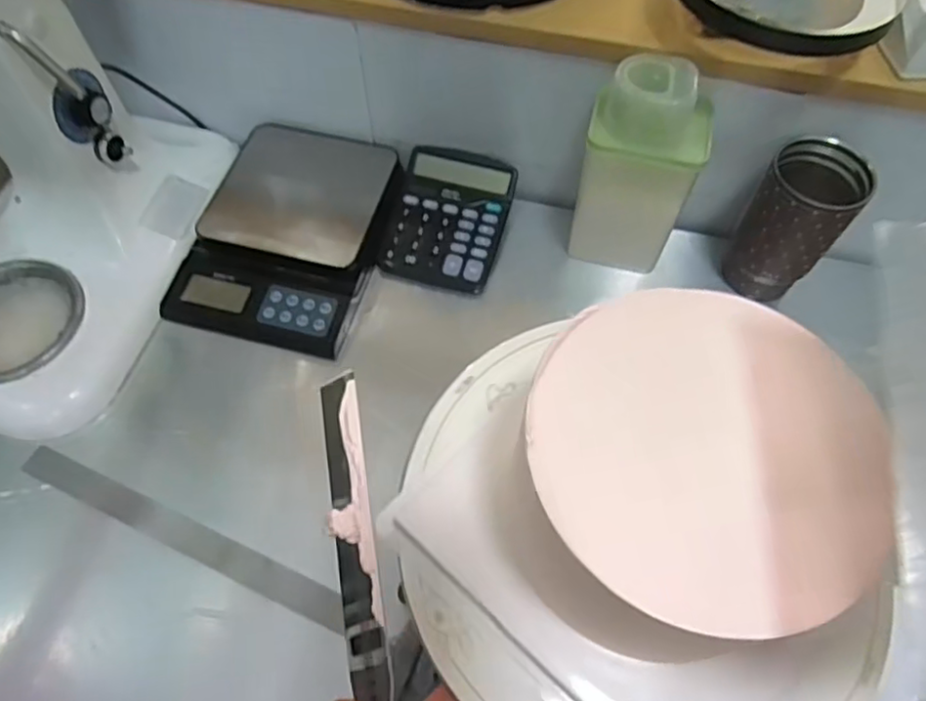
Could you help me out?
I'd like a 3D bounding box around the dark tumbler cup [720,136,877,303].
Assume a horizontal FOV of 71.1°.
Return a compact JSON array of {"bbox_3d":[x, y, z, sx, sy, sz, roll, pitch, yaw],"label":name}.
[{"bbox_3d":[0.299,-0.114,0.602,0.079,0.156,0.076,1,62,-1],"label":"dark tumbler cup"}]

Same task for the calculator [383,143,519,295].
[{"bbox_3d":[-0.014,-0.137,0.667,0.114,0.034,0.147,12,62,5],"label":"calculator"}]

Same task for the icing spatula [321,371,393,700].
[{"bbox_3d":[-0.047,0.160,0.330,0.023,0.026,0.310,-9,69,-6],"label":"icing spatula"}]

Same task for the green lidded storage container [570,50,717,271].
[{"bbox_3d":[0.157,-0.160,0.585,0.100,0.185,0.080,9,62,4],"label":"green lidded storage container"}]

